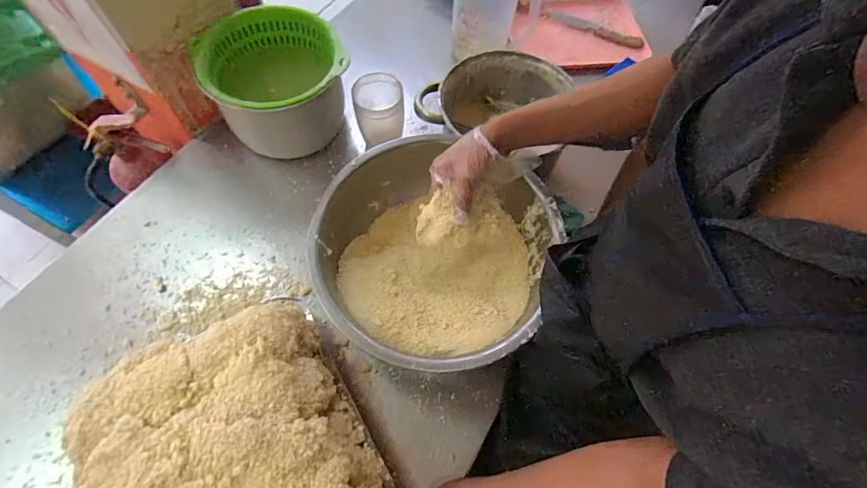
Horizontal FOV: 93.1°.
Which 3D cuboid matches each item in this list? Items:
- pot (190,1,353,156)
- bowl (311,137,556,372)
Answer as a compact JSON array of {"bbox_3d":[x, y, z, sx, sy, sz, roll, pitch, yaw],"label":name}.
[{"bbox_3d":[-0.266,-0.277,0.713,0.224,0.137,0.215,1,64,-3],"label":"pot"},{"bbox_3d":[-0.002,0.017,0.599,0.328,0.122,0.320,30,66,10],"label":"bowl"}]

